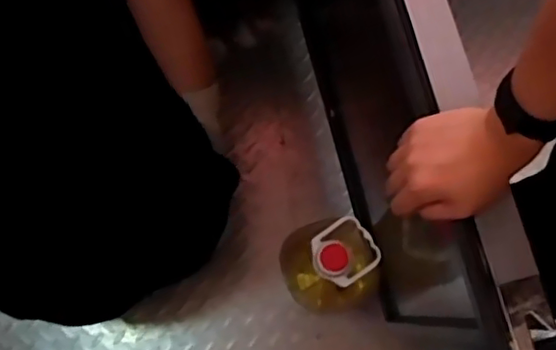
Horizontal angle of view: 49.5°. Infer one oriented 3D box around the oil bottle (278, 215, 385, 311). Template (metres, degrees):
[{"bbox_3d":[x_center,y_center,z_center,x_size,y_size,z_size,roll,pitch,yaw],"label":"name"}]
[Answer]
[{"bbox_3d":[0.087,0.167,1.034,0.141,0.327,0.142,0,75,1],"label":"oil bottle"}]

